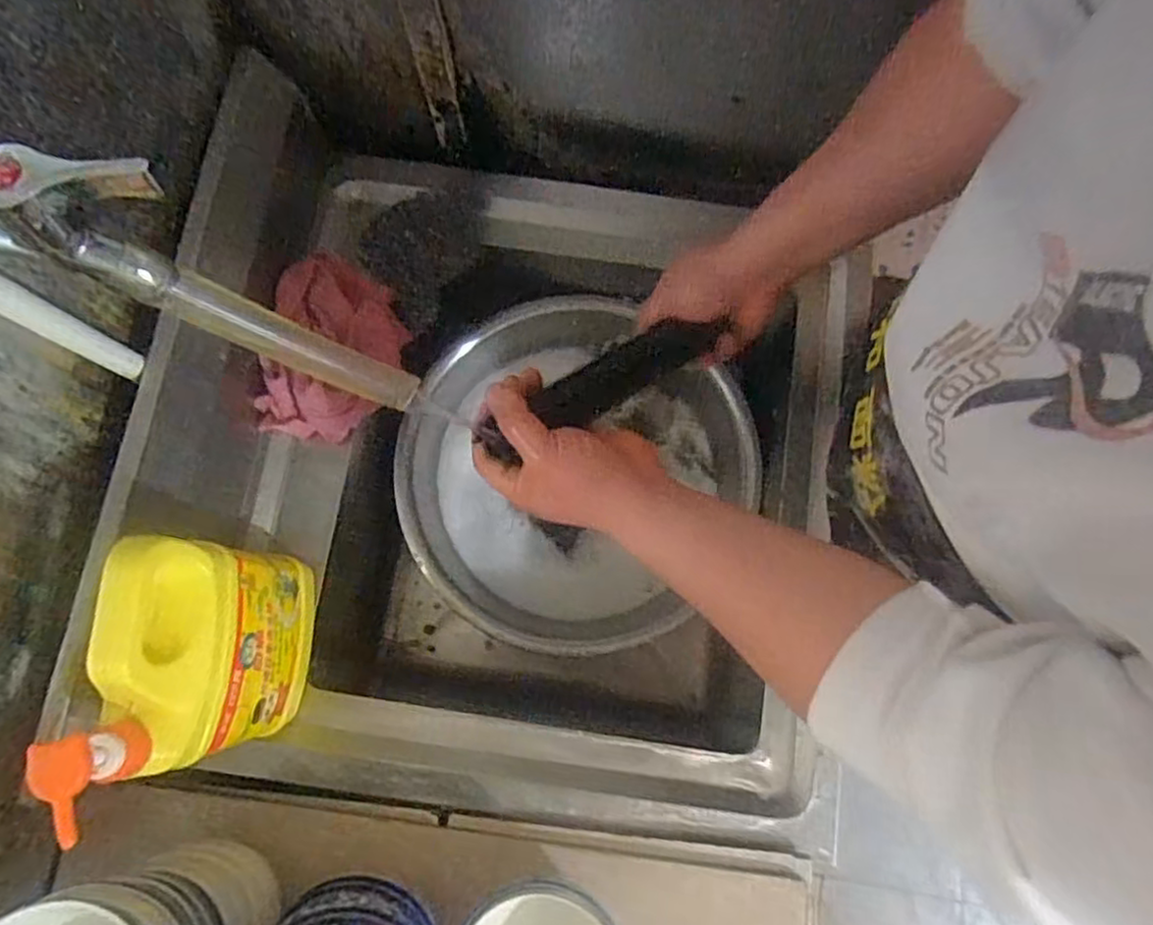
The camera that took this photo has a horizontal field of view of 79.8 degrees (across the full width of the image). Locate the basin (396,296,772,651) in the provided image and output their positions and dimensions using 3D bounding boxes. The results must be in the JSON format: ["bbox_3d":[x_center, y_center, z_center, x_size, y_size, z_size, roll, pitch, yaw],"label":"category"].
[{"bbox_3d":[-0.013,0.004,0.774,0.344,0.123,0.377,0,78,-1],"label":"basin"}]

